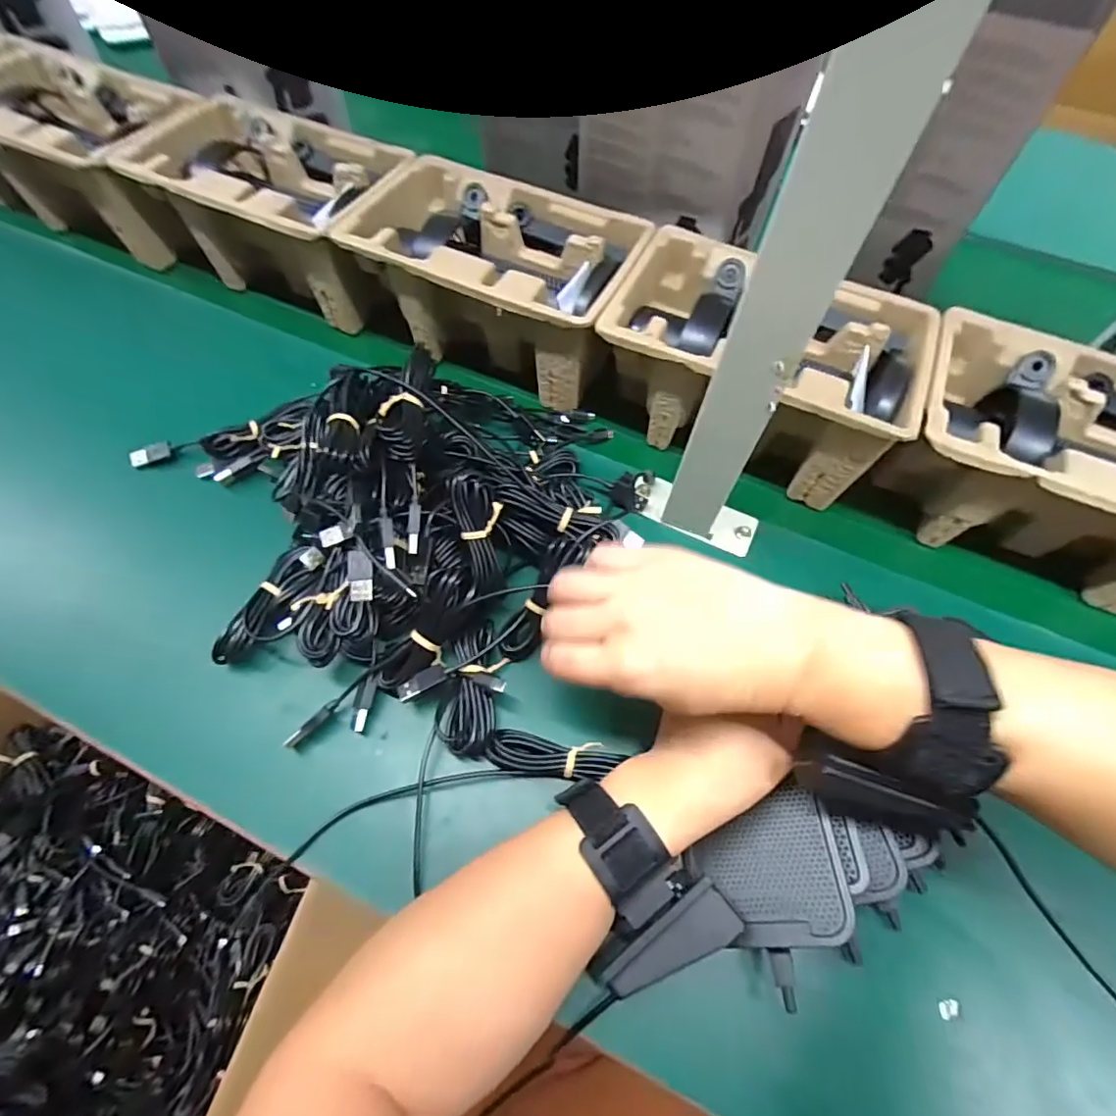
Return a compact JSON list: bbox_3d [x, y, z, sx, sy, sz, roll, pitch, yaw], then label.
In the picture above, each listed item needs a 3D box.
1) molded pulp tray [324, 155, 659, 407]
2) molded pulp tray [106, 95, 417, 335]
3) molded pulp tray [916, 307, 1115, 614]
[{"bbox_3d":[-0.053,-0.241,0.483,0.233,0.106,0.153,21,62,10],"label":"molded pulp tray"},{"bbox_3d":[-0.257,-0.323,0.516,0.224,0.104,0.152,23,62,11],"label":"molded pulp tray"},{"bbox_3d":[0.370,-0.068,0.405,0.227,0.103,0.148,23,62,11],"label":"molded pulp tray"}]

